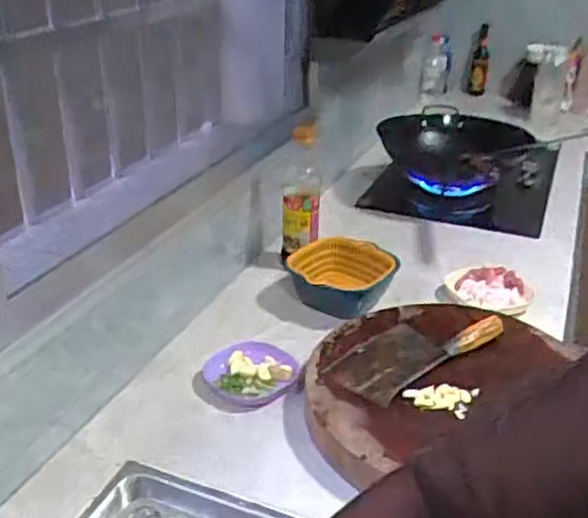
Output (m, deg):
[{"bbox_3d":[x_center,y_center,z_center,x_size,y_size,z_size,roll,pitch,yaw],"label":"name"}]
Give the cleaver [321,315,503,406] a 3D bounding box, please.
[{"bbox_3d":[0.167,0.119,0.961,0.259,0.030,0.117,-18,33,-34],"label":"cleaver"}]

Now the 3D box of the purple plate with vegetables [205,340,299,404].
[{"bbox_3d":[-0.055,0.165,0.993,0.120,0.034,0.118,2,27,-1],"label":"purple plate with vegetables"}]

